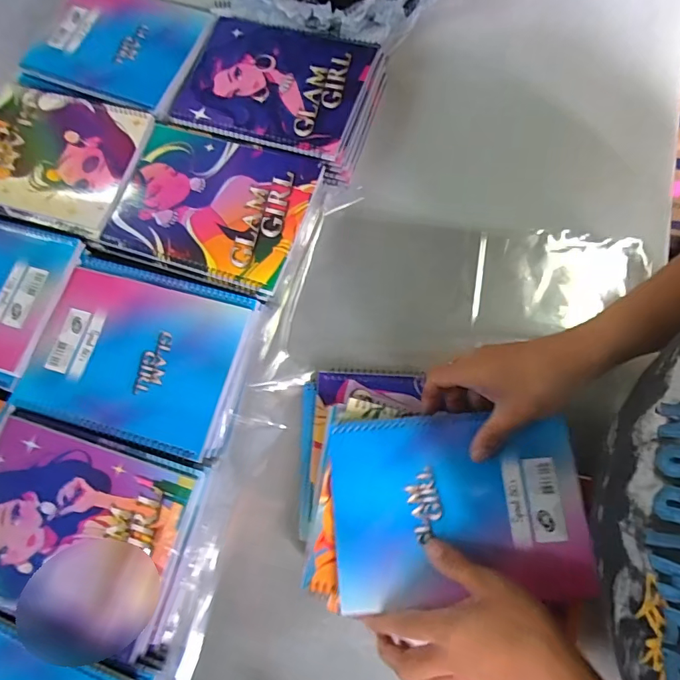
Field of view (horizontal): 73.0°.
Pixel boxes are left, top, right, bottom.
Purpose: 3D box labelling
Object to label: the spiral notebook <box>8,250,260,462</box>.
[{"bbox_3d":[-0.194,0.010,0.439,0.199,0.015,0.162,16,77,4],"label":"spiral notebook"}]

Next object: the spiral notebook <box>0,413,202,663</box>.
[{"bbox_3d":[-0.240,0.161,0.398,0.200,0.011,0.150,15,77,3],"label":"spiral notebook"}]

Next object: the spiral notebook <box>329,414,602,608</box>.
[{"bbox_3d":[0.092,0.133,0.372,0.194,0.008,0.142,-6,75,6],"label":"spiral notebook"}]

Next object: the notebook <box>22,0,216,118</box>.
[{"bbox_3d":[-0.261,-0.360,0.549,0.199,0.022,0.152,23,77,5],"label":"notebook"}]

